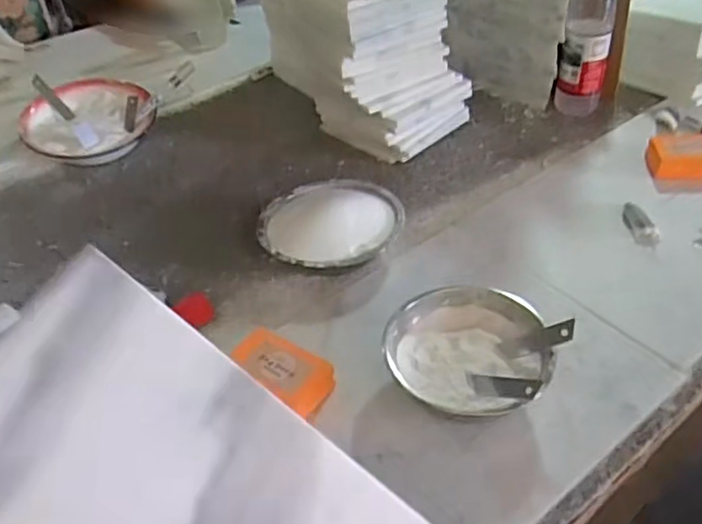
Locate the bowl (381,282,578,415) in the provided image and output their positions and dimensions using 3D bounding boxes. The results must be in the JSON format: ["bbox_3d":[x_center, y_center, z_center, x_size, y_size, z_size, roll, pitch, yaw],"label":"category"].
[{"bbox_3d":[0.110,0.083,0.589,0.147,0.060,0.131,22,50,28],"label":"bowl"}]

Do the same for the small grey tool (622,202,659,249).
[{"bbox_3d":[0.332,-0.044,0.742,0.030,0.008,0.072,-6,42,1],"label":"small grey tool"}]

